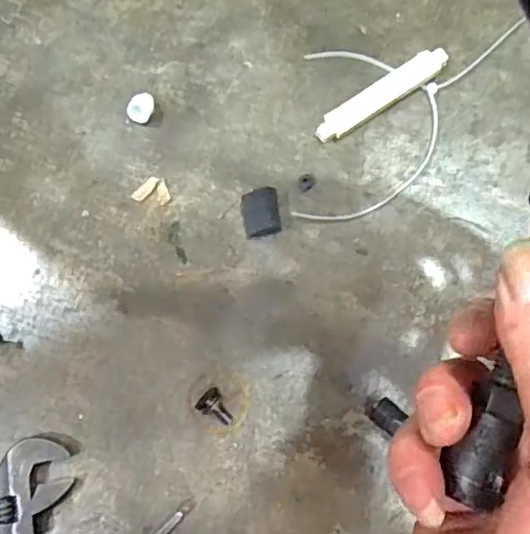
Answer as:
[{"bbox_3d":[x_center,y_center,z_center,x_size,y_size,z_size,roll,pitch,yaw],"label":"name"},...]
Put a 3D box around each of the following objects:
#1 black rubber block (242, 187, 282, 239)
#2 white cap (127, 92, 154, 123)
[{"bbox_3d":[-0.003,-0.042,0.481,0.029,0.013,0.035,-8,76,0],"label":"black rubber block"},{"bbox_3d":[-0.101,-0.131,0.505,0.018,0.011,0.026,18,77,6],"label":"white cap"}]

